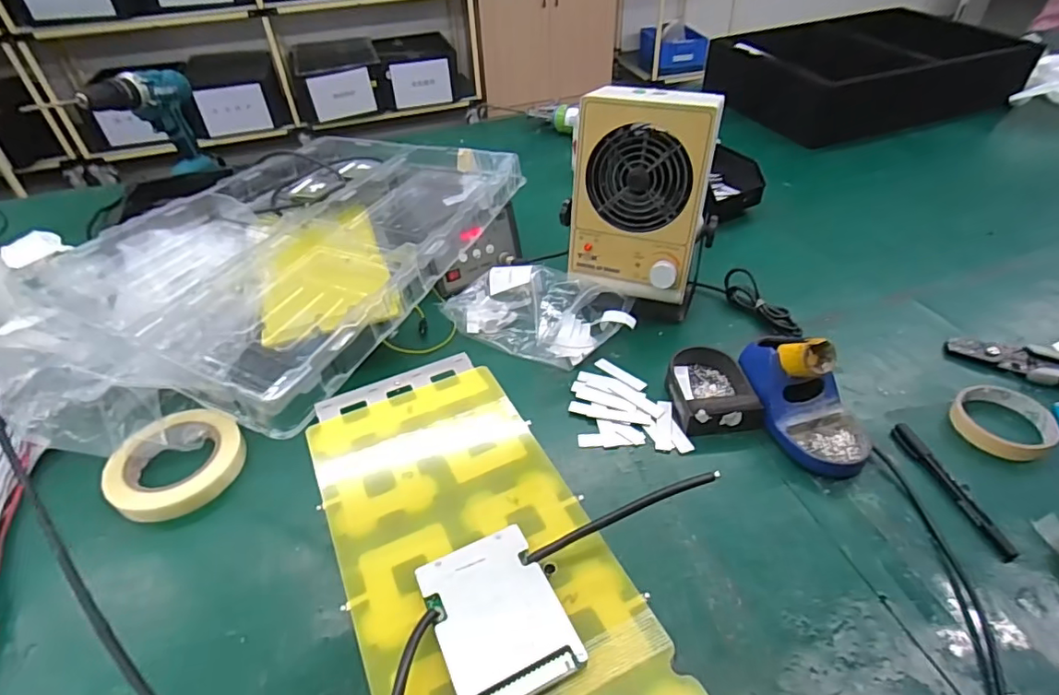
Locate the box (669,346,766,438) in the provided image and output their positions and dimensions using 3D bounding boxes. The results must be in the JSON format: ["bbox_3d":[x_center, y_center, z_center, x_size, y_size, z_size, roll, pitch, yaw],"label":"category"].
[{"bbox_3d":[0.186,0.038,0.579,0.079,0.033,0.113,-5,42,-2],"label":"box"}]

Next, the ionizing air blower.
[{"bbox_3d":[0.127,-0.159,0.634,0.163,0.231,0.124,5,43,8],"label":"ionizing air blower"}]

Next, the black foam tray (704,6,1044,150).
[{"bbox_3d":[0.664,-0.570,1.142,0.506,0.128,0.405,-16,44,-14],"label":"black foam tray"}]

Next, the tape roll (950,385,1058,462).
[{"bbox_3d":[0.462,0.071,0.538,0.079,0.019,0.079,-2,42,2],"label":"tape roll"}]

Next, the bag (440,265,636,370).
[{"bbox_3d":[0.008,-0.043,0.658,0.226,0.060,0.114,5,42,10],"label":"bag"}]

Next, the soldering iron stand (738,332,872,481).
[{"bbox_3d":[0.270,0.042,0.532,0.085,0.082,0.144,-9,42,-6],"label":"soldering iron stand"}]

